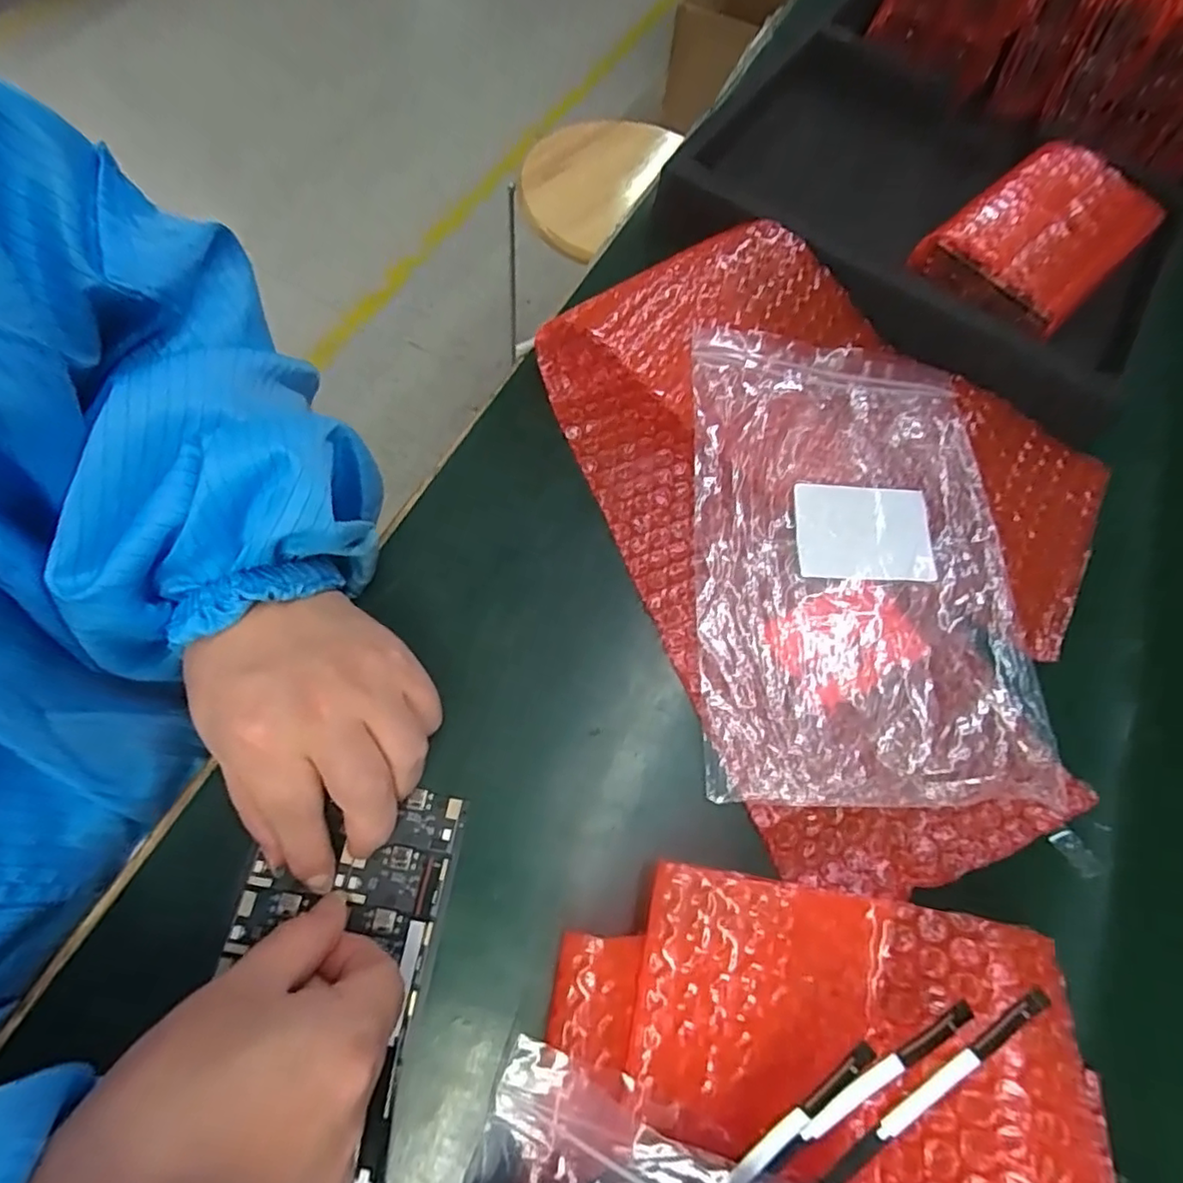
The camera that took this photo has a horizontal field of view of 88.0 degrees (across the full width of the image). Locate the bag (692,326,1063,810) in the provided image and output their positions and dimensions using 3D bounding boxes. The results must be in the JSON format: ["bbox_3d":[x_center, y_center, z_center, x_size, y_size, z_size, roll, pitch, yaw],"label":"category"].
[{"bbox_3d":[0.129,-0.022,0.298,0.154,0.021,0.234,3,68,-2],"label":"bag"}]

